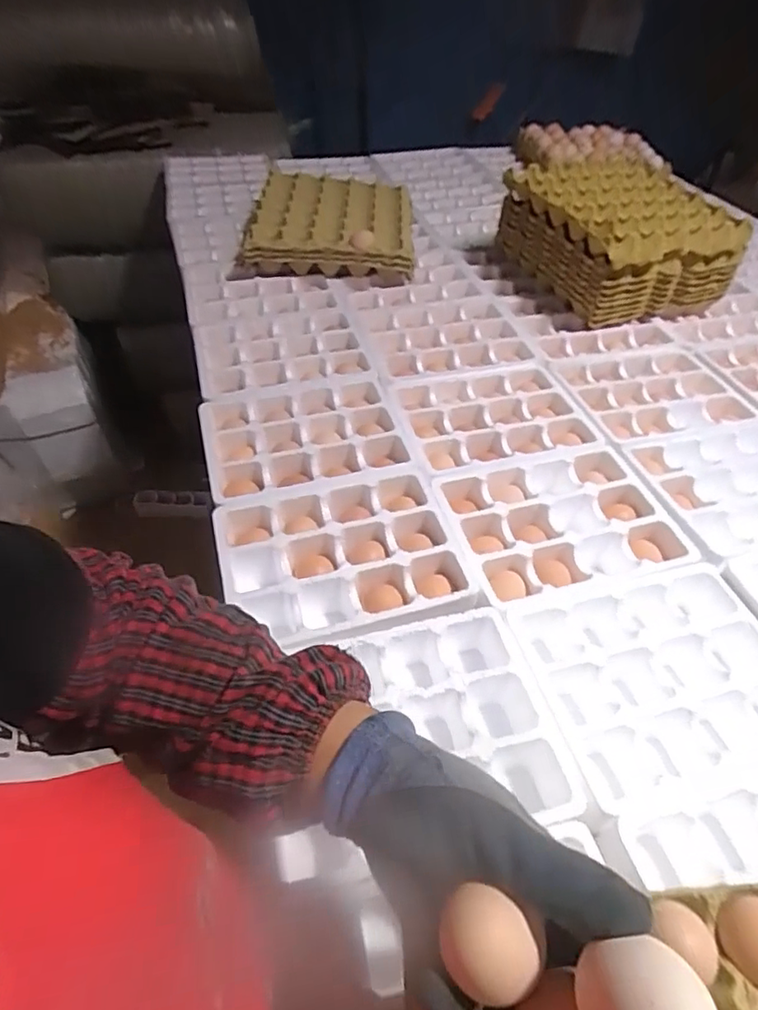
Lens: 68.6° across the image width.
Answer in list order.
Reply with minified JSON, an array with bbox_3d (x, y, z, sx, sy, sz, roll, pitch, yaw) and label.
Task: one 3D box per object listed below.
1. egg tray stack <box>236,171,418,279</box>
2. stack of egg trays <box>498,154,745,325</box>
[{"bbox_3d":[-0.092,-0.507,1.017,0.303,0.079,0.297,1,47,-3],"label":"egg tray stack"},{"bbox_3d":[0.417,-0.476,1.003,0.320,0.154,0.307,-17,50,-19],"label":"stack of egg trays"}]

